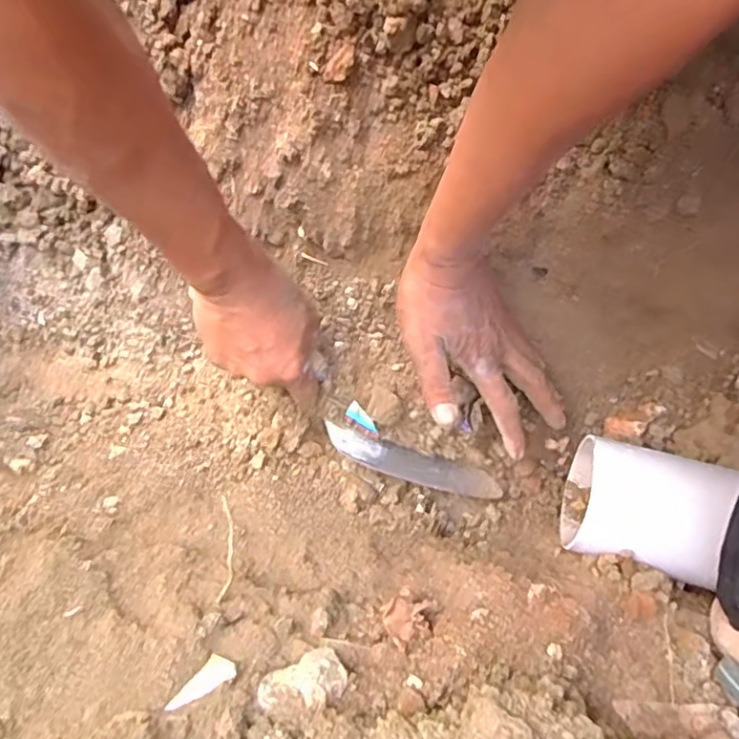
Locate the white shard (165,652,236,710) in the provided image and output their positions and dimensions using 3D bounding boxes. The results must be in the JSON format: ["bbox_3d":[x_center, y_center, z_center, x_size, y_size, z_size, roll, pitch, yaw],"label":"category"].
[{"bbox_3d":[-0.087,0.168,0.329,0.022,0.004,0.038,2,24,29],"label":"white shard"}]

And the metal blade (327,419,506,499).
[{"bbox_3d":[0.036,0.079,0.511,0.150,0.011,0.027,19,71,-6],"label":"metal blade"}]

